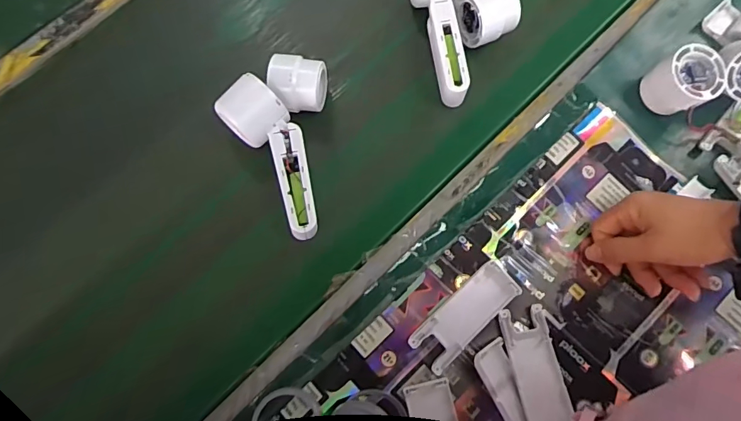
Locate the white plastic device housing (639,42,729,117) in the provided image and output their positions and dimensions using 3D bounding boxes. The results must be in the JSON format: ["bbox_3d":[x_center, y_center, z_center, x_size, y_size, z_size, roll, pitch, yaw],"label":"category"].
[{"bbox_3d":[0.299,-0.122,0.435,0.054,0.044,0.054,-37,77,-9],"label":"white plastic device housing"}]

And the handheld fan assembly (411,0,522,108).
[{"bbox_3d":[0.100,-0.196,0.471,0.093,0.060,0.157,-14,75,-3],"label":"handheld fan assembly"}]

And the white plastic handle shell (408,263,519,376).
[{"bbox_3d":[0.085,0.092,0.400,0.106,0.011,0.039,-42,78,-10],"label":"white plastic handle shell"}]

